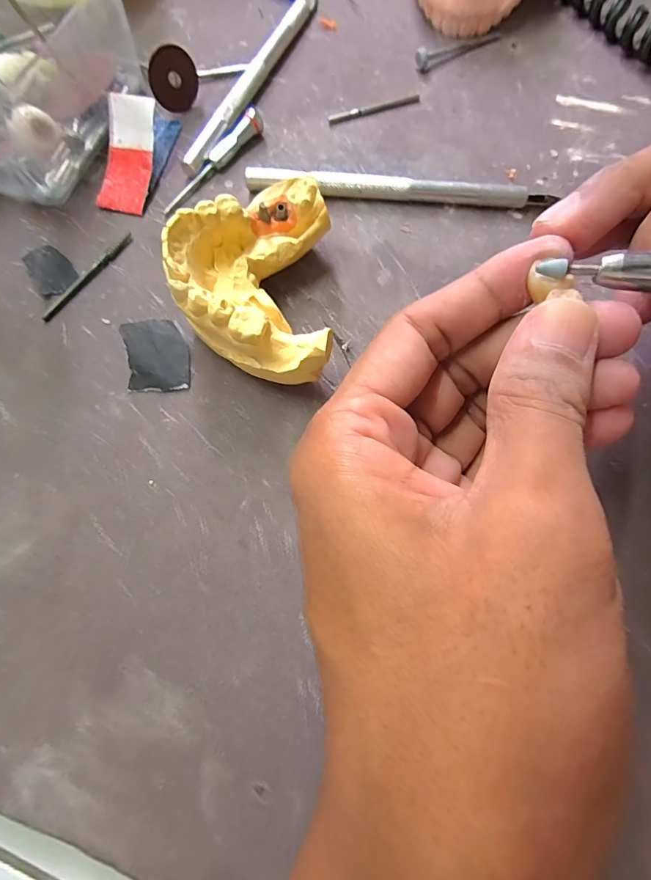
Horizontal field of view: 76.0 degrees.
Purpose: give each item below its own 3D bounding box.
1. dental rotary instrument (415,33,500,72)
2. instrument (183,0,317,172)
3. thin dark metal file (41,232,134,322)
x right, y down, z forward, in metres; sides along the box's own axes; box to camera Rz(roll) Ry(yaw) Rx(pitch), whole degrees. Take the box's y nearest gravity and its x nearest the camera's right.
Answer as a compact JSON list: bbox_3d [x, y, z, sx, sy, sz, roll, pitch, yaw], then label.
[{"bbox_3d":[0.064,-0.189,0.199,0.046,0.007,0.006,-27,74,-7],"label":"dental rotary instrument"},{"bbox_3d":[-0.030,-0.172,0.195,0.009,0.009,0.129,21,74,8],"label":"instrument"},{"bbox_3d":[-0.096,-0.067,0.167,0.004,0.004,0.049,36,76,12],"label":"thin dark metal file"}]

